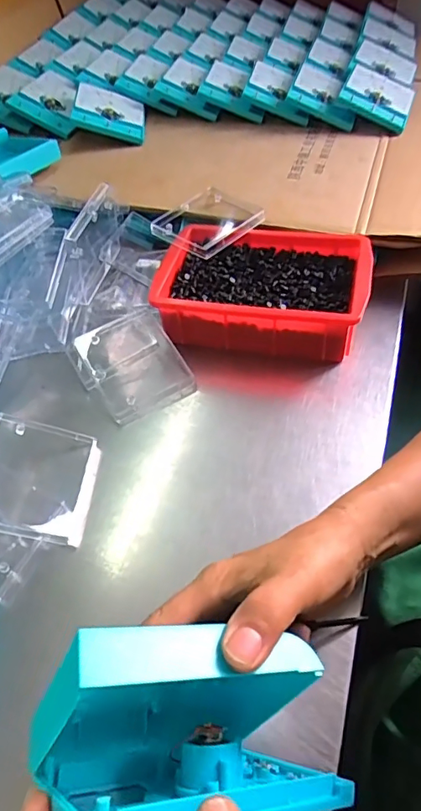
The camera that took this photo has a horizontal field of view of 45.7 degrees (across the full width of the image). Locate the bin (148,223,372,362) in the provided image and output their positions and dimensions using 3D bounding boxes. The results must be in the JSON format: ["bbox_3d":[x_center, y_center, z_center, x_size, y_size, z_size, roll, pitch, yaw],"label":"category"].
[{"bbox_3d":[0.054,-0.118,0.517,0.204,0.065,0.139,8,51,12],"label":"bin"}]

